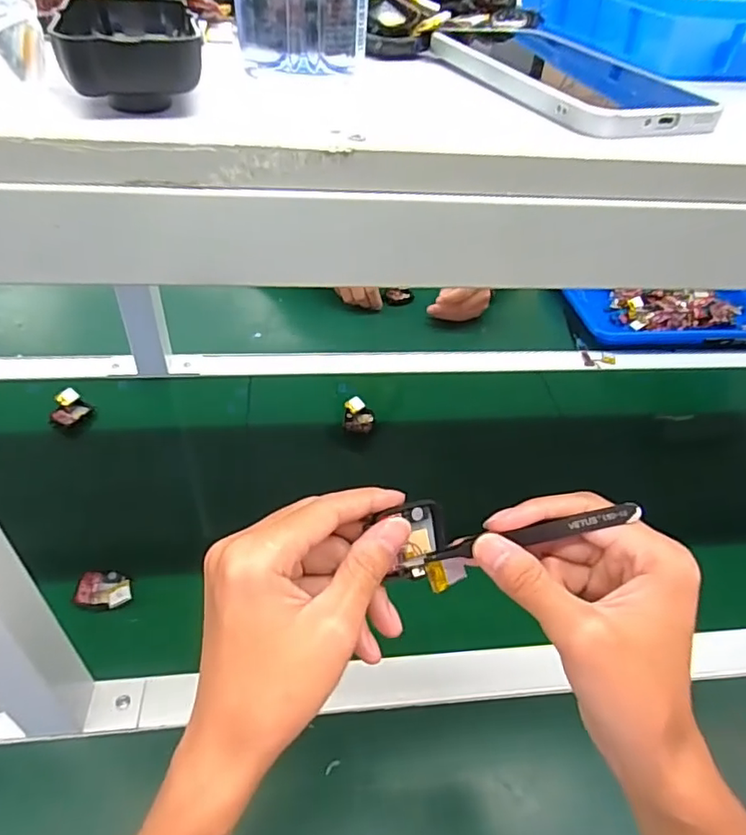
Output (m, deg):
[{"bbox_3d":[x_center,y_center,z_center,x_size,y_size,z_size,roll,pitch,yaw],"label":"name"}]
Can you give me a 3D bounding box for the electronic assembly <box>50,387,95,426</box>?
[{"bbox_3d":[-0.370,-0.011,0.690,0.039,0.010,0.040,49,58,-5],"label":"electronic assembly"}]

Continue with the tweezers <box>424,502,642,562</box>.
[{"bbox_3d":[0.077,0.057,0.283,0.107,0.006,0.008,-18,41,11],"label":"tweezers"}]

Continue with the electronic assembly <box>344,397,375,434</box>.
[{"bbox_3d":[-0.017,-0.001,0.711,0.037,0.016,0.053,3,42,-3],"label":"electronic assembly"}]

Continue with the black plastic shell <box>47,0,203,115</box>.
[{"bbox_3d":[-0.104,-0.158,0.243,0.052,0.028,0.122,-10,44,-17],"label":"black plastic shell"}]

